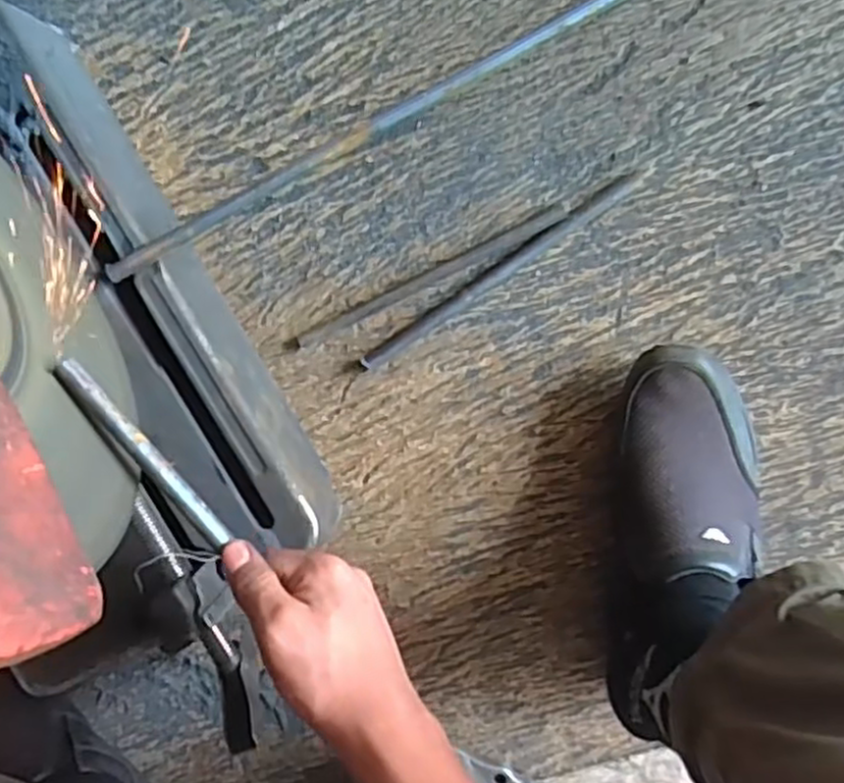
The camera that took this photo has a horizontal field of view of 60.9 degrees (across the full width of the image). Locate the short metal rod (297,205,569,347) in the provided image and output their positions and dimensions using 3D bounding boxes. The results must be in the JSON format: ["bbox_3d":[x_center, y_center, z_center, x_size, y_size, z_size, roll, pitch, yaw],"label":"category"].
[{"bbox_3d":[0.007,-0.085,0.542,0.220,0.009,0.015,-26,92,8],"label":"short metal rod"}]

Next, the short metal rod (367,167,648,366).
[{"bbox_3d":[0.057,-0.089,0.537,0.242,0.007,0.013,-35,91,8],"label":"short metal rod"}]

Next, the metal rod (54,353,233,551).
[{"bbox_3d":[-0.143,0.033,0.372,0.010,0.006,0.123,-38,98,5],"label":"metal rod"}]

